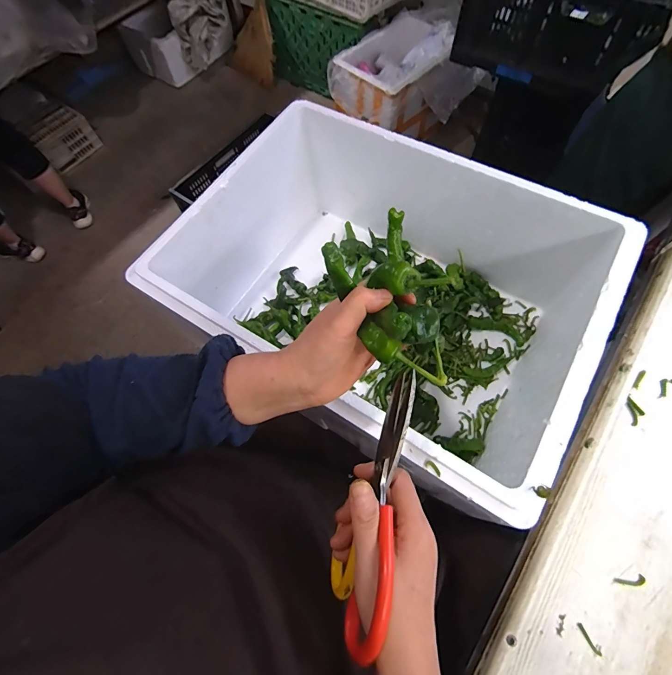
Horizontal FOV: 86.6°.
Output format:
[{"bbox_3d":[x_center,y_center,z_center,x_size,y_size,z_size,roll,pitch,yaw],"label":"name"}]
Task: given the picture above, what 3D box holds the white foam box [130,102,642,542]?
[{"bbox_3d":[0.071,-0.073,0.598,0.578,0.254,0.436,31,71,15],"label":"white foam box"}]

